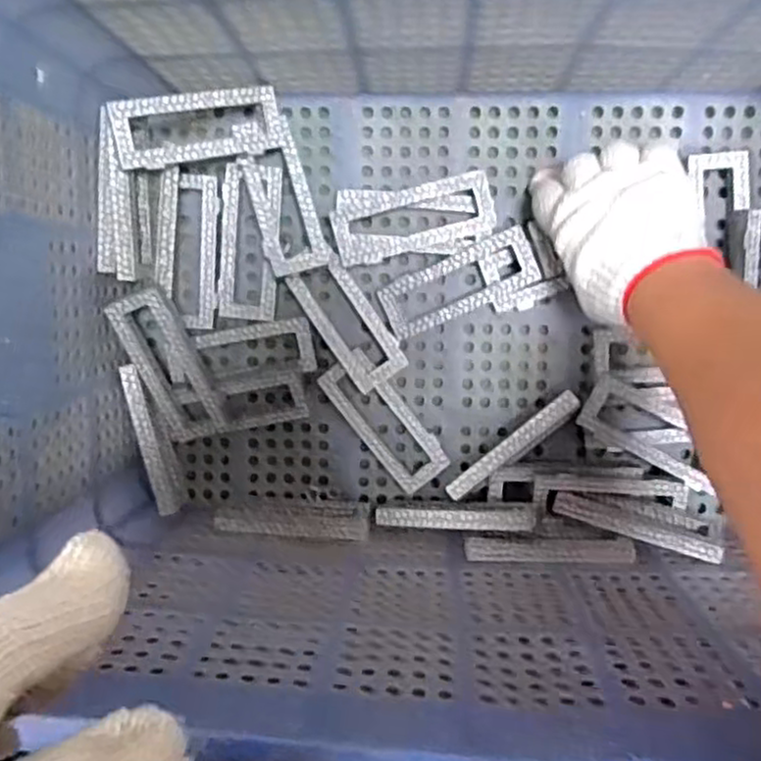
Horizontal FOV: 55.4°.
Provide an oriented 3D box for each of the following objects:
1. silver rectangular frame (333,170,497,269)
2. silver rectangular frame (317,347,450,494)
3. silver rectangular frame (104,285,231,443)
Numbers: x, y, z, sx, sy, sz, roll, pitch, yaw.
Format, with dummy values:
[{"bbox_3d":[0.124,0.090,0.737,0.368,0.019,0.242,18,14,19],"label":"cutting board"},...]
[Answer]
[{"bbox_3d":[0.024,-0.112,0.514,0.113,0.006,0.043,-15,98,5],"label":"silver rectangular frame"},{"bbox_3d":[0.002,0.032,0.550,0.047,0.014,0.113,-39,94,6],"label":"silver rectangular frame"},{"bbox_3d":[-0.153,-0.011,0.526,0.043,0.021,0.113,-18,112,11],"label":"silver rectangular frame"}]

